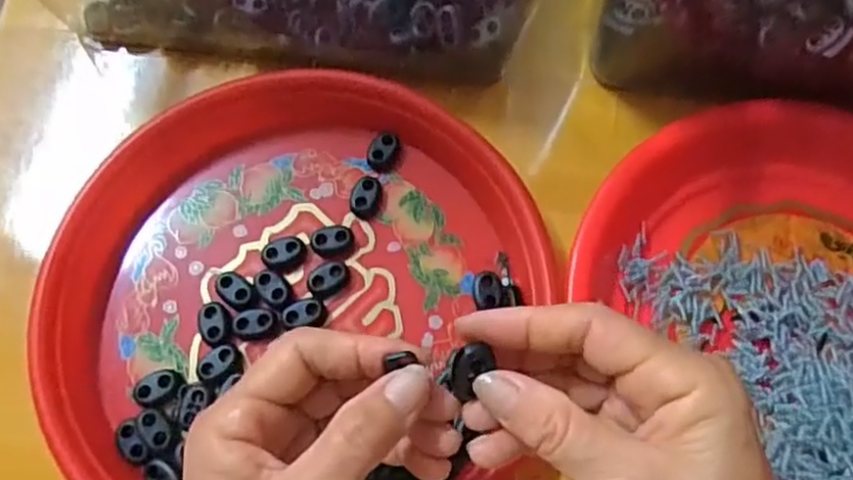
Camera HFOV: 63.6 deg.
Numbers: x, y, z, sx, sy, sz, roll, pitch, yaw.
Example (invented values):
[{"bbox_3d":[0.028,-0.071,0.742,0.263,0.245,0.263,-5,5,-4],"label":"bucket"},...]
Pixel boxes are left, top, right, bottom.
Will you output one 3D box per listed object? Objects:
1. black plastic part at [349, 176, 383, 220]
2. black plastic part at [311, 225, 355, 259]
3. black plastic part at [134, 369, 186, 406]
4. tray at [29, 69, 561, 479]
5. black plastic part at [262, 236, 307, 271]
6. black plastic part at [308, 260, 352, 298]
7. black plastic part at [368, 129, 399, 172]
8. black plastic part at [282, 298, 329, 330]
[{"bbox_3d":[-0.032,-0.023,0.362,0.016,0.006,0.023,6,71,1],"label":"black plastic part"},{"bbox_3d":[-0.048,0.000,0.354,0.021,0.006,0.016,-6,71,-3],"label":"black plastic part"},{"bbox_3d":[-0.128,0.070,0.329,0.023,0.008,0.016,-19,72,-7],"label":"black plastic part"},{"bbox_3d":[-0.063,0.027,0.334,0.235,0.029,0.243,0,71,-1],"label":"tray"},{"bbox_3d":[-0.073,0.006,0.352,0.022,0.004,0.019,-11,71,-5],"label":"black plastic part"},{"bbox_3d":[-0.049,0.019,0.347,0.022,0.004,0.016,-28,74,-10],"label":"black plastic part"},{"bbox_3d":[-0.023,-0.048,0.370,0.015,0.005,0.023,20,72,6],"label":"black plastic part"},{"bbox_3d":[-0.060,0.036,0.340,0.022,0.004,0.014,-8,71,-4],"label":"black plastic part"}]

